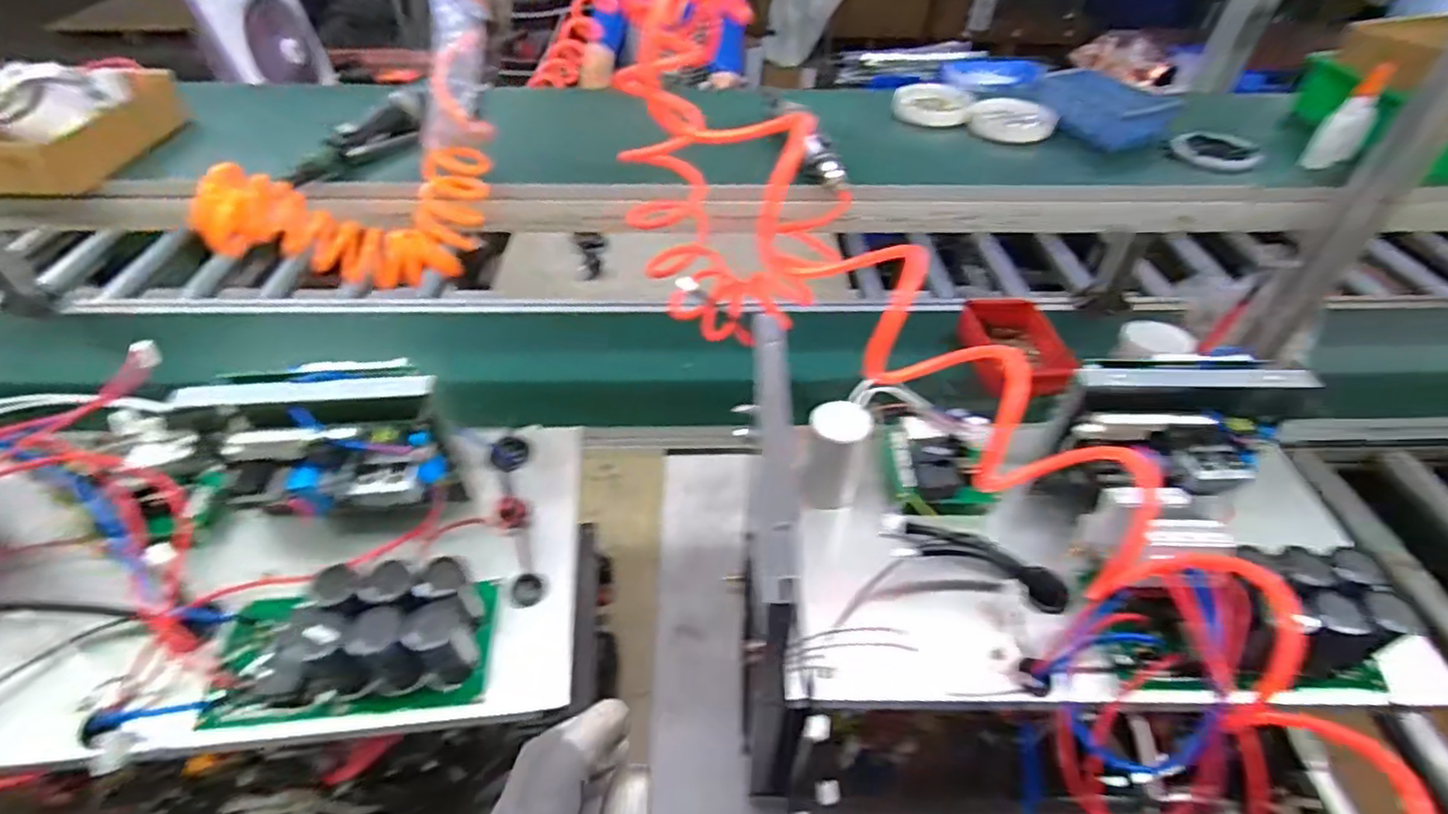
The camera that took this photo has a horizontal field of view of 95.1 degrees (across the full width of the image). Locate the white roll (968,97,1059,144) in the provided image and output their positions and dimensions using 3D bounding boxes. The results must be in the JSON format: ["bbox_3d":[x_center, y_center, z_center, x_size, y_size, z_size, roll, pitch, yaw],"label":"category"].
[{"bbox_3d":[0.379,-0.375,0.869,0.106,0.025,0.092,16,47,15],"label":"white roll"}]

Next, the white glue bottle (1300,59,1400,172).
[{"bbox_3d":[0.746,-0.342,0.788,0.044,0.119,0.030,32,53,28],"label":"white glue bottle"}]

